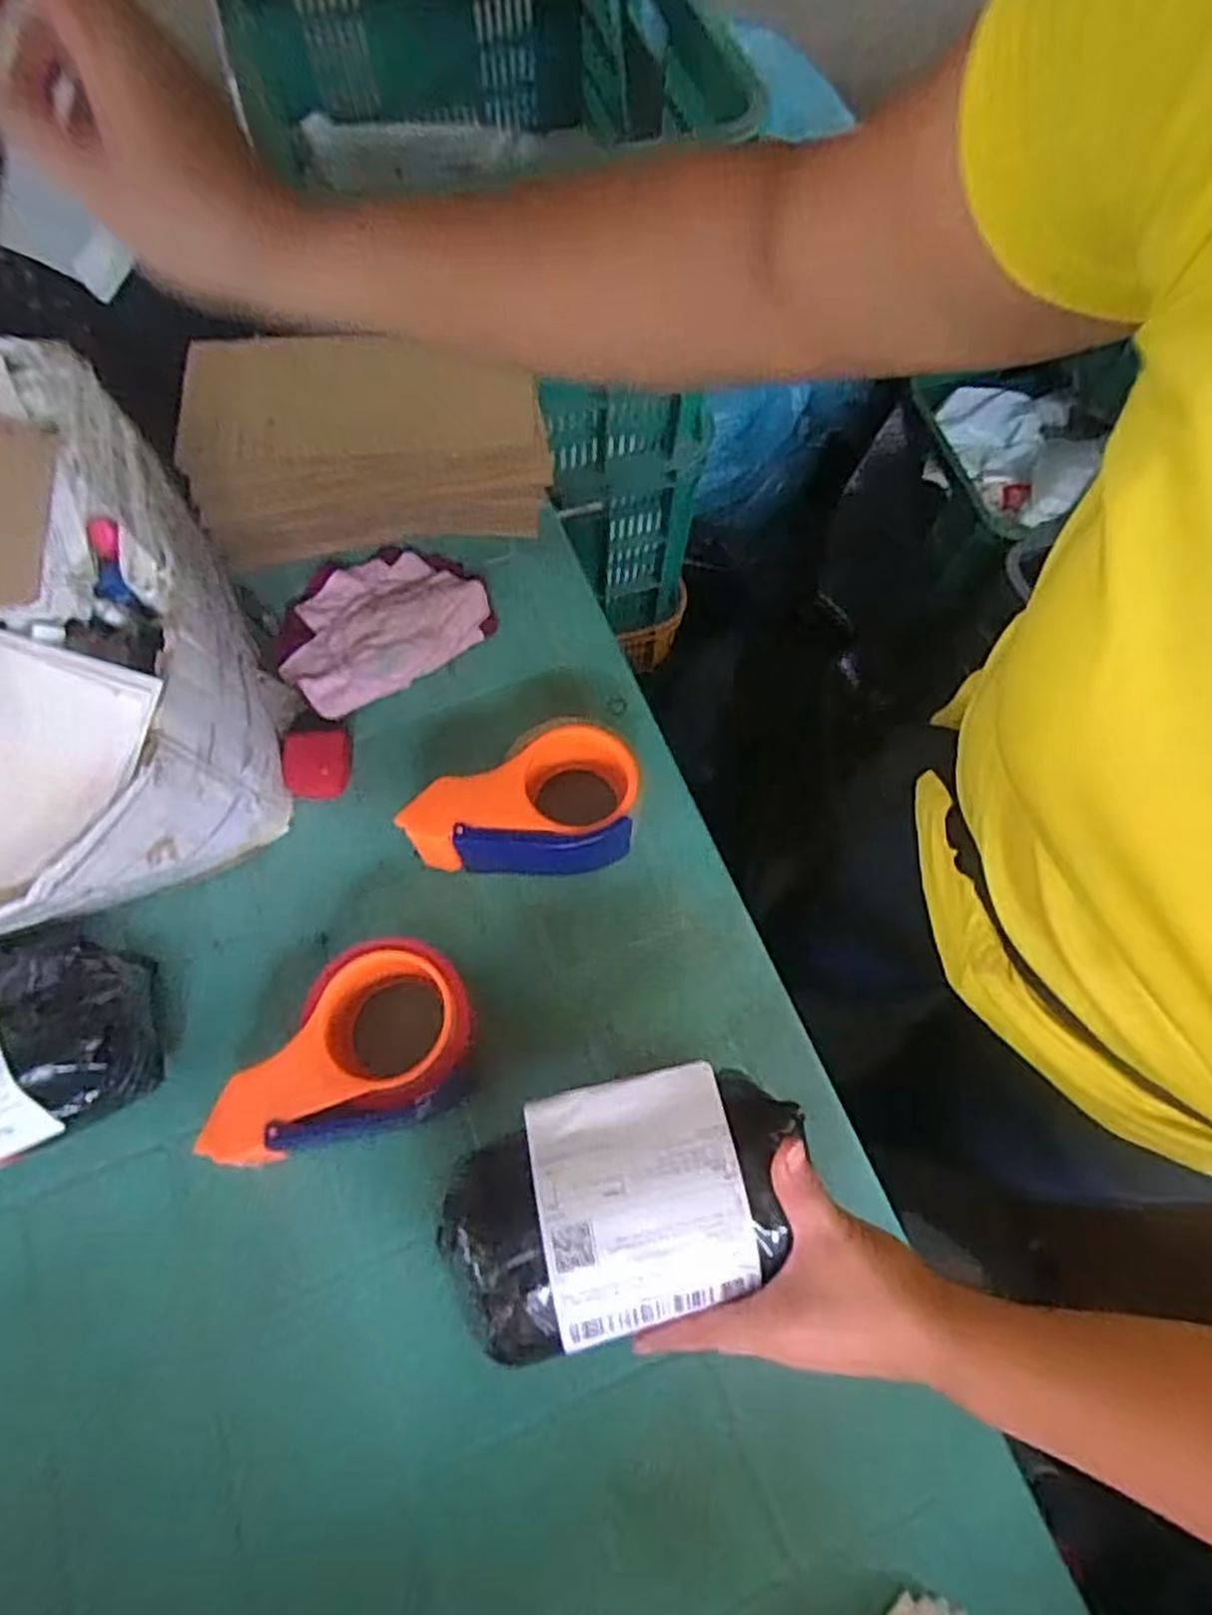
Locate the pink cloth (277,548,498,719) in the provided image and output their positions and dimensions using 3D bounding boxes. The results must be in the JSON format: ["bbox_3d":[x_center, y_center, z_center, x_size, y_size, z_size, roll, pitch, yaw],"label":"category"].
[{"bbox_3d":[-0.175,-0.146,0.600,0.154,0.025,0.122,-36,74,-14],"label":"pink cloth"}]

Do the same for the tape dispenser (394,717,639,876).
[{"bbox_3d":[-0.053,-0.007,0.525,0.140,0.059,0.092,0,69,-1],"label":"tape dispenser"}]

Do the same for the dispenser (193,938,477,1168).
[{"bbox_3d":[-0.152,0.143,0.474,0.148,0.062,0.104,-12,69,-6],"label":"dispenser"}]

